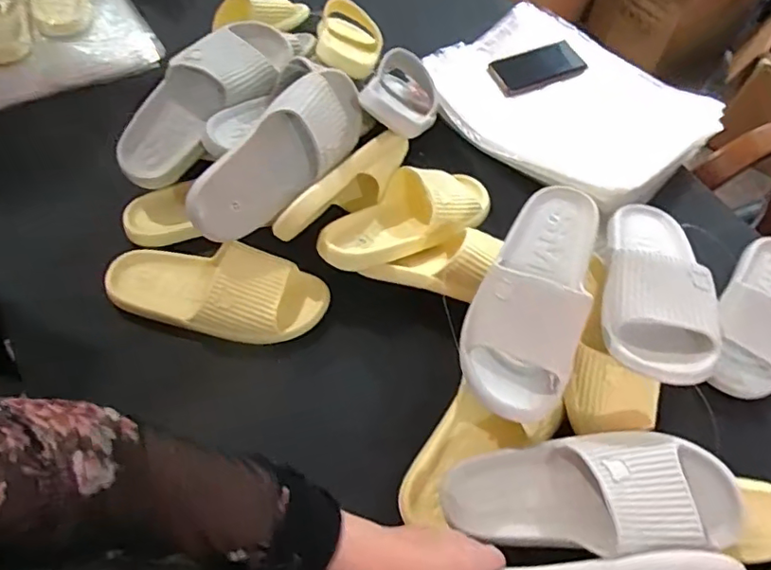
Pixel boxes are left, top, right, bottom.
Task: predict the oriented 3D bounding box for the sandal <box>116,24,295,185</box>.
[{"bbox_3d":[-0.241,-0.246,0.746,0.277,0.071,0.117,-46,69,-3],"label":"sandal"}]

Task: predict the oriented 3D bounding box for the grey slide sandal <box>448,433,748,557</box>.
[{"bbox_3d":[0.182,0.189,0.518,0.254,0.059,0.103,-7,56,13],"label":"grey slide sandal"}]

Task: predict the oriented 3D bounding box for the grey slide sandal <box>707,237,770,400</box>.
[{"bbox_3d":[0.490,0.028,0.726,0.104,0.066,0.263,29,60,14],"label":"grey slide sandal"}]

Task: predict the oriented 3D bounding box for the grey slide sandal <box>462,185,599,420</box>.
[{"bbox_3d":[0.158,0.000,0.594,0.110,0.070,0.272,21,58,9],"label":"grey slide sandal"}]

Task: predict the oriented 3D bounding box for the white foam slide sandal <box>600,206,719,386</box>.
[{"bbox_3d":[0.293,-0.019,0.623,0.107,0.067,0.286,13,44,4],"label":"white foam slide sandal"}]

